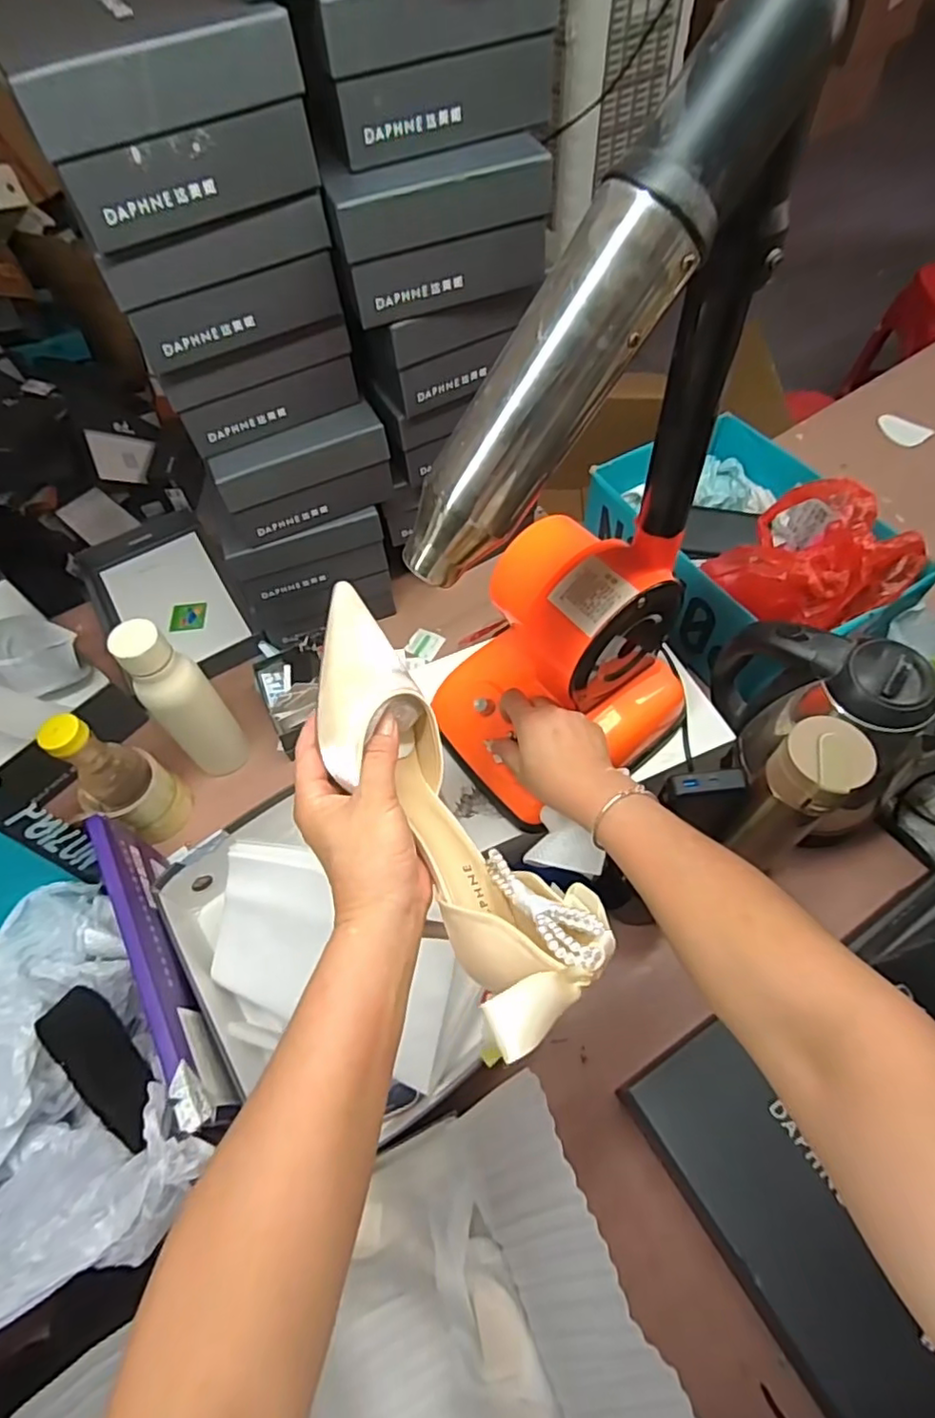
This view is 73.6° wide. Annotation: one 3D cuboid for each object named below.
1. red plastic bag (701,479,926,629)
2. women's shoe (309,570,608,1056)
[{"bbox_3d":[0.364,-0.153,0.658,0.167,0.092,0.148,40,70,23],"label":"red plastic bag"},{"bbox_3d":[-0.016,0.045,0.368,0.091,0.105,0.264,-28,70,-12],"label":"women's shoe"}]

